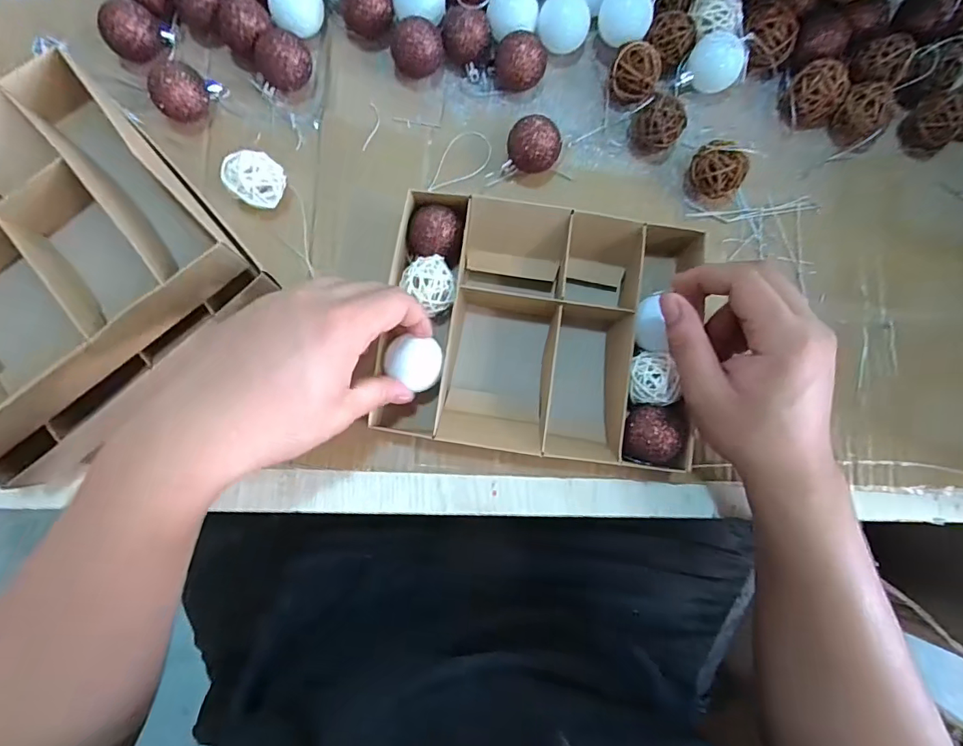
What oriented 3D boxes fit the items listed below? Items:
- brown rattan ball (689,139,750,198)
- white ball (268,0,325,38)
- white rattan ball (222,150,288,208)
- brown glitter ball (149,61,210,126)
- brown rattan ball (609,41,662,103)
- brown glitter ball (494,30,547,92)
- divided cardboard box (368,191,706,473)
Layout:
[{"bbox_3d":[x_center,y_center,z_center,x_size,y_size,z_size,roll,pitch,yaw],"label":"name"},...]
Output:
[{"bbox_3d":[0.171,-0.147,0.368,0.030,0.036,0.037,-36,85,-6],"label":"brown rattan ball"},{"bbox_3d":[-0.138,-0.271,0.374,0.031,0.034,0.036,29,83,3],"label":"white ball"},{"bbox_3d":[-0.159,-0.136,0.355,0.033,0.034,0.035,0,82,-1],"label":"white rattan ball"},{"bbox_3d":[-0.216,-0.200,0.363,0.036,0.036,0.031,-40,85,-6],"label":"brown glitter ball"},{"bbox_3d":[0.112,-0.219,0.372,0.034,0.037,0.030,25,83,2],"label":"brown rattan ball"},{"bbox_3d":[0.031,-0.234,0.371,0.035,0.038,0.044,16,82,1],"label":"brown glitter ball"},{"bbox_3d":[0.040,-0.031,0.350,0.199,0.046,0.170,8,82,0],"label":"divided cardboard box"}]

